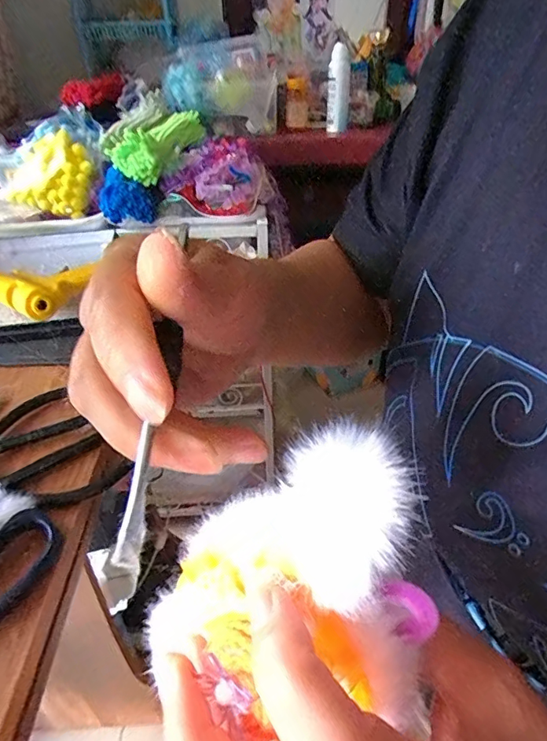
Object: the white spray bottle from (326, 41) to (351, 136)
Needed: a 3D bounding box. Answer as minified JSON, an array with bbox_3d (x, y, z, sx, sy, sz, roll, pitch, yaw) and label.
[{"bbox_3d":[0.137,-0.584,1.007,0.044,0.155,0.049,4,36,9],"label":"white spray bottle"}]

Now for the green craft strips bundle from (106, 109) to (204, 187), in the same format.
[{"bbox_3d":[-0.188,-0.393,0.817,0.087,0.060,0.308,1,36,5],"label":"green craft strips bundle"}]

